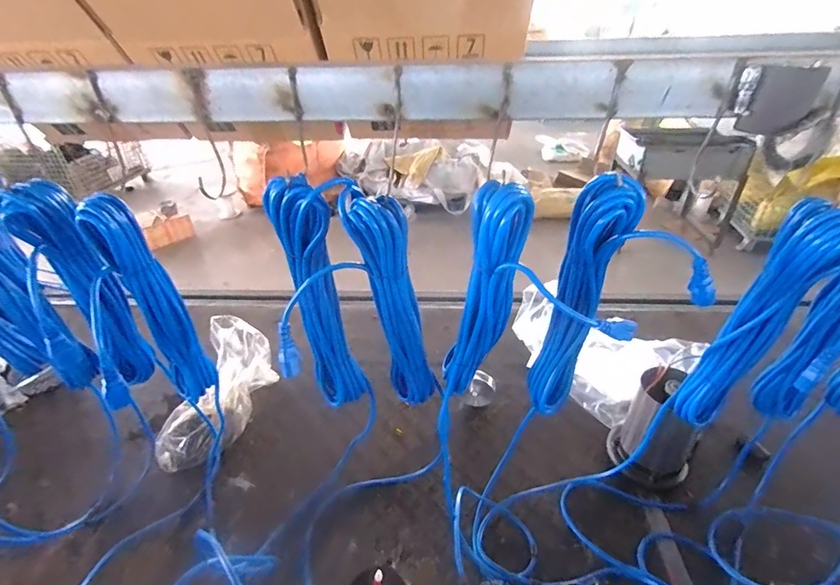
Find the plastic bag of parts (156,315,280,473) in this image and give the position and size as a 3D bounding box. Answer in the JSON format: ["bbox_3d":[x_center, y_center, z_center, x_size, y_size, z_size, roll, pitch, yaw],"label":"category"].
[{"bbox_3d":[-0.484,0.234,1.026,0.190,0.123,0.383,1,35,4],"label":"plastic bag of parts"}]

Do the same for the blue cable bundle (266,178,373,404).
[{"bbox_3d":[-0.125,0.016,0.540,0.057,0.322,0.056,-27,42,-31],"label":"blue cable bundle"}]

